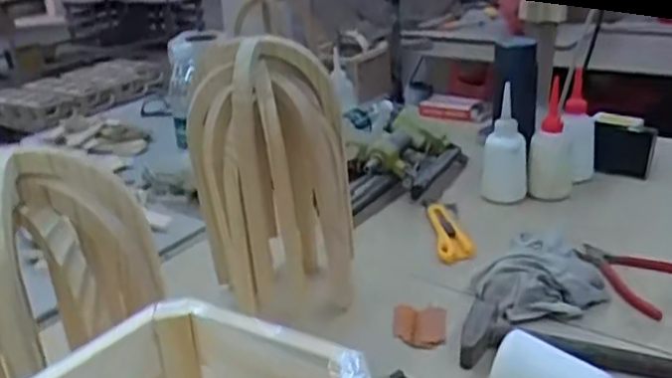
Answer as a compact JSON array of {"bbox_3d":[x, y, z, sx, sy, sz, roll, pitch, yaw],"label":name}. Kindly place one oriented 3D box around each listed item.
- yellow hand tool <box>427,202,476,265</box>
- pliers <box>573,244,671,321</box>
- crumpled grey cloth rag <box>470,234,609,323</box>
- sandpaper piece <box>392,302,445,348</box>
[{"bbox_3d":[0.150,0.050,0.873,0.043,0.025,0.161,-2,24,0],"label":"yellow hand tool"},{"bbox_3d":[0.344,0.092,0.762,0.122,0.018,0.144,-15,27,-27],"label":"pliers"},{"bbox_3d":[0.223,0.099,0.721,0.136,0.054,0.094,-3,24,-3],"label":"crumpled grey cloth rag"},{"bbox_3d":[0.087,0.144,0.695,0.055,0.014,0.065,2,24,9],"label":"sandpaper piece"}]

